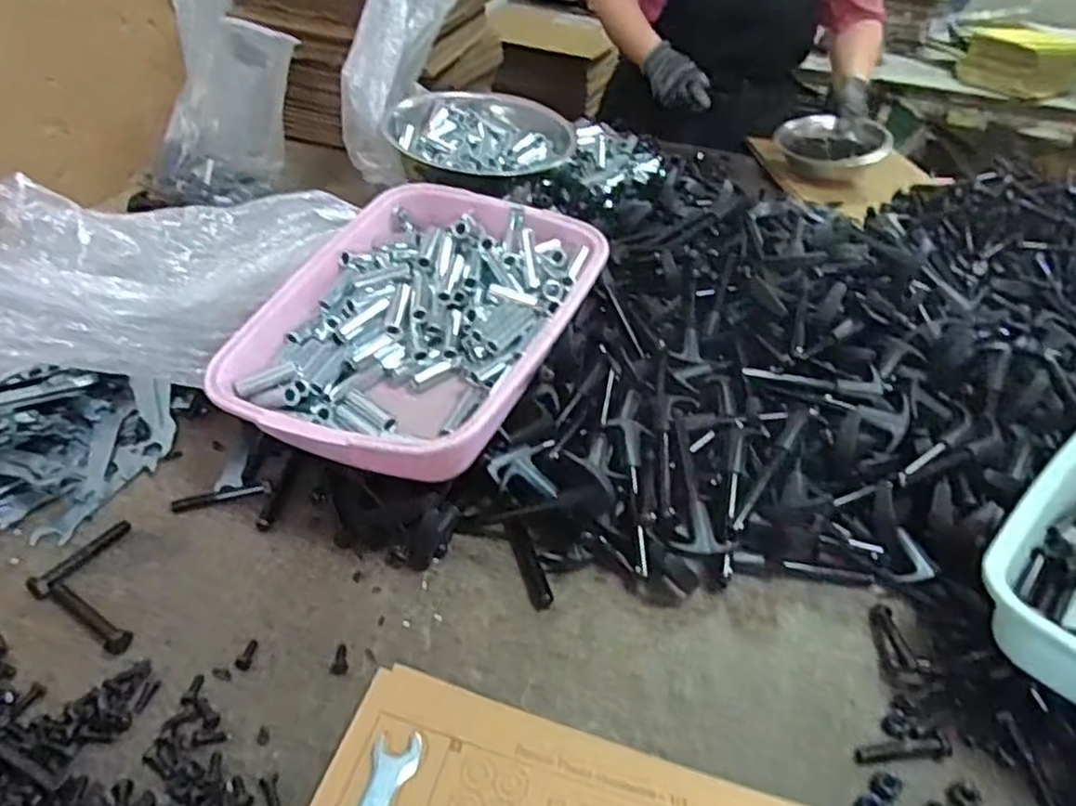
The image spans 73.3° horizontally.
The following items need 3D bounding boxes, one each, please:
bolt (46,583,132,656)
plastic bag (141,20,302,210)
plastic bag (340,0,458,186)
[{"bbox_3d":[-0.300,0.142,0.481,0.078,0.011,0.014,24,42,21],"label":"bolt"},{"bbox_3d":[-0.434,-0.389,0.993,0.216,0.191,0.138,-16,43,-25],"label":"plastic bag"},{"bbox_3d":[-0.173,-0.488,0.960,0.089,0.382,0.128,18,-2,17],"label":"plastic bag"}]

